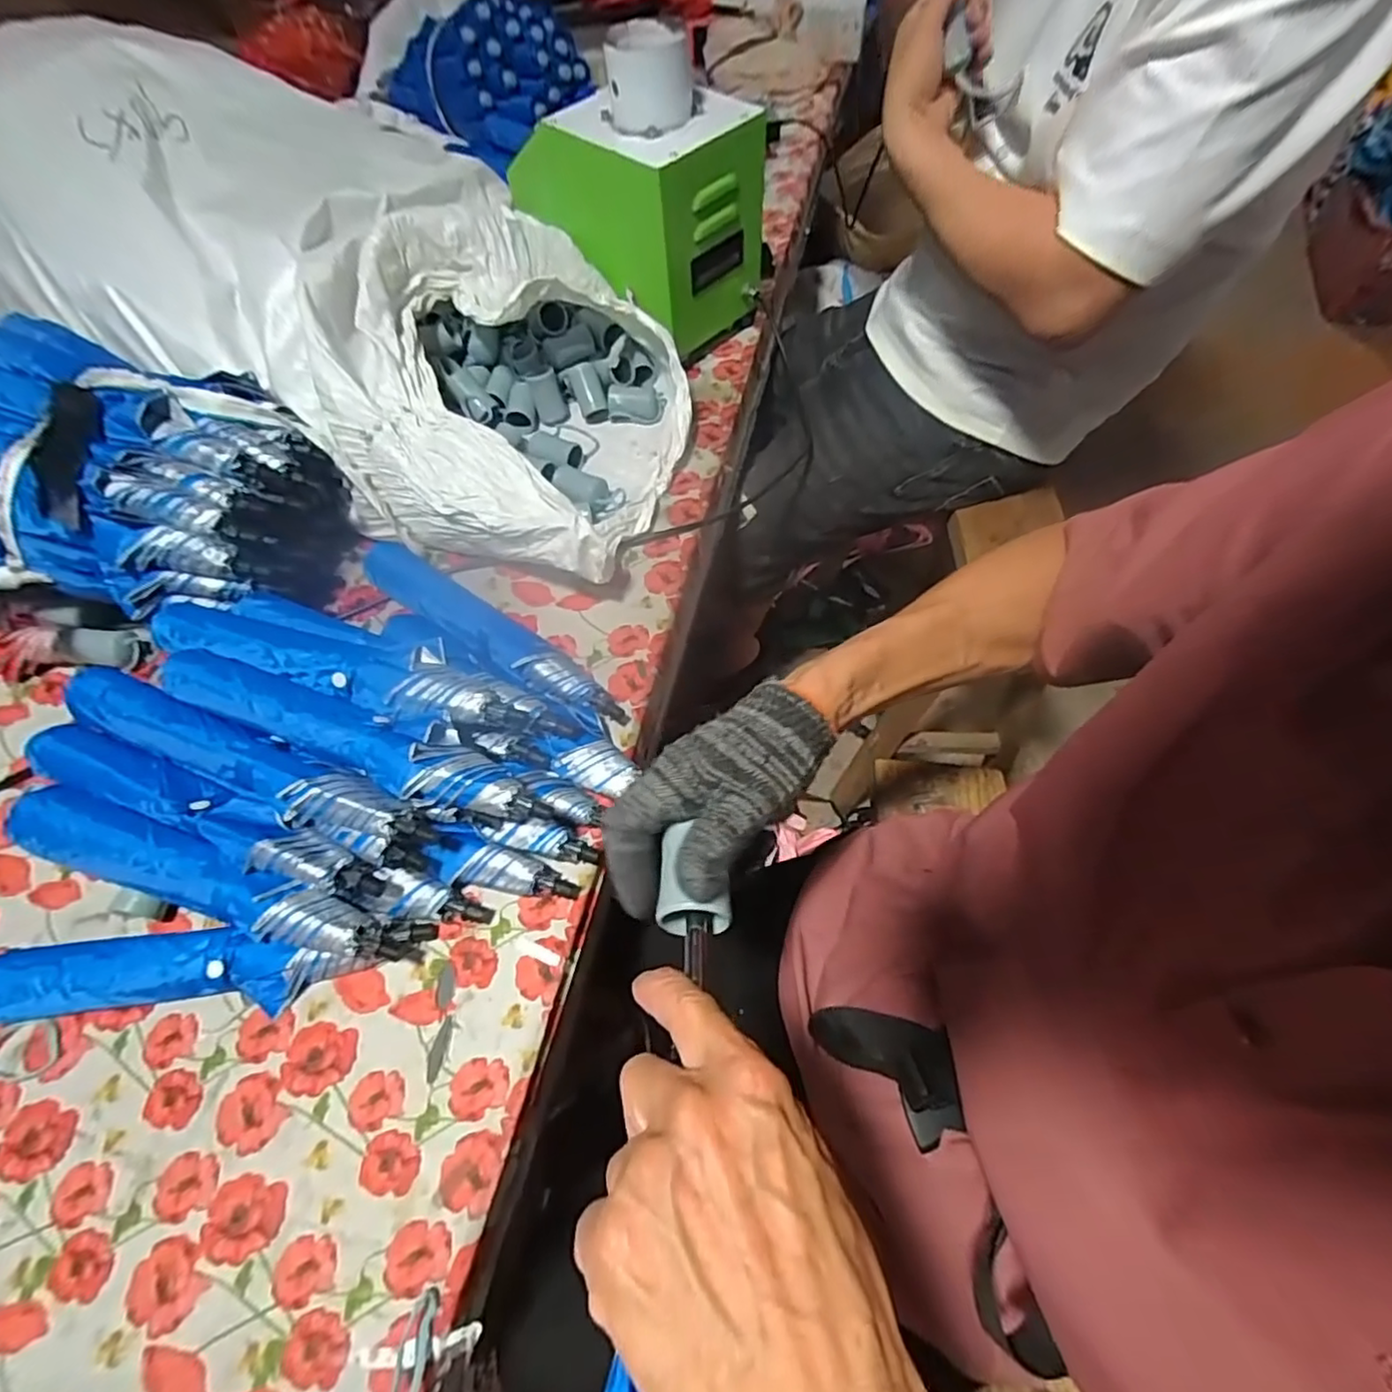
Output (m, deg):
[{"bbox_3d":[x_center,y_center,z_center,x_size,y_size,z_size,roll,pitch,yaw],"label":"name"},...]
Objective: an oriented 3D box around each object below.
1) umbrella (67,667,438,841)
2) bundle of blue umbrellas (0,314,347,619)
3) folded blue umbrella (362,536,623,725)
[{"bbox_3d":[-0.361,0.052,0.502,0.312,0.044,0.052,19,63,12],"label":"umbrella"},{"bbox_3d":[-0.553,-0.218,0.621,0.340,0.146,0.263,3,61,3],"label":"bundle of blue umbrellas"},{"bbox_3d":[-0.216,-0.066,0.636,0.345,0.044,0.054,36,70,19],"label":"folded blue umbrella"}]

